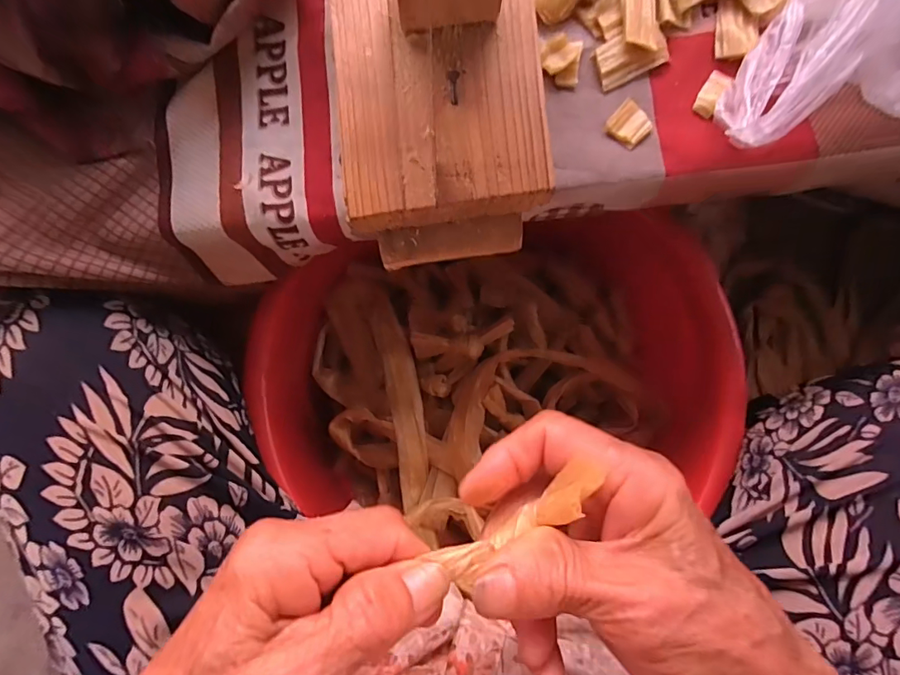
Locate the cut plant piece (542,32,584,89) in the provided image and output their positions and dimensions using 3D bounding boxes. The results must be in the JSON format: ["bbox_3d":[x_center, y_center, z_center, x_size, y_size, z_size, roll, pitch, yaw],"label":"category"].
[{"bbox_3d":[0.056,-0.140,0.251,0.020,0.007,0.023,7,83,0],"label":"cut plant piece"}]

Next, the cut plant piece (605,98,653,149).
[{"bbox_3d":[0.090,-0.106,0.250,0.019,0.004,0.019,38,84,4],"label":"cut plant piece"}]

